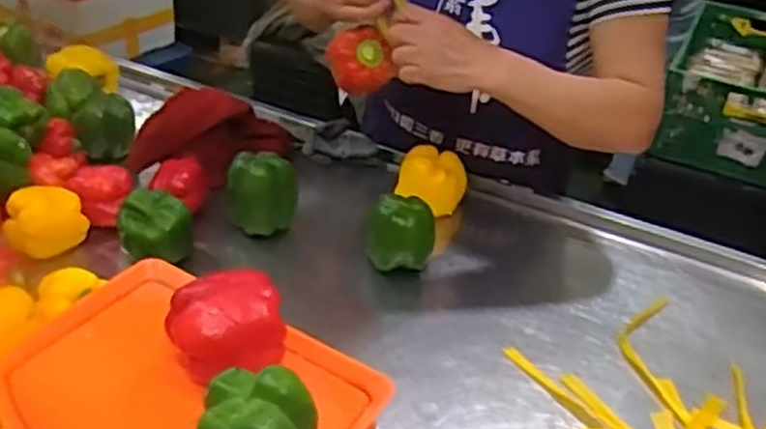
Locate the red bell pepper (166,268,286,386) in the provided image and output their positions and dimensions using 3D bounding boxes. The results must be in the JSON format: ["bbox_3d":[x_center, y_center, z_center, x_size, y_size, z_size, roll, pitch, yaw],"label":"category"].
[{"bbox_3d":[-0.127,0.098,0.627,0.090,0.077,0.071,-8,37,-22],"label":"red bell pepper"}]

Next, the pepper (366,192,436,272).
[{"bbox_3d":[0.022,0.026,0.980,0.082,0.080,0.071,23,37,22],"label":"pepper"}]

